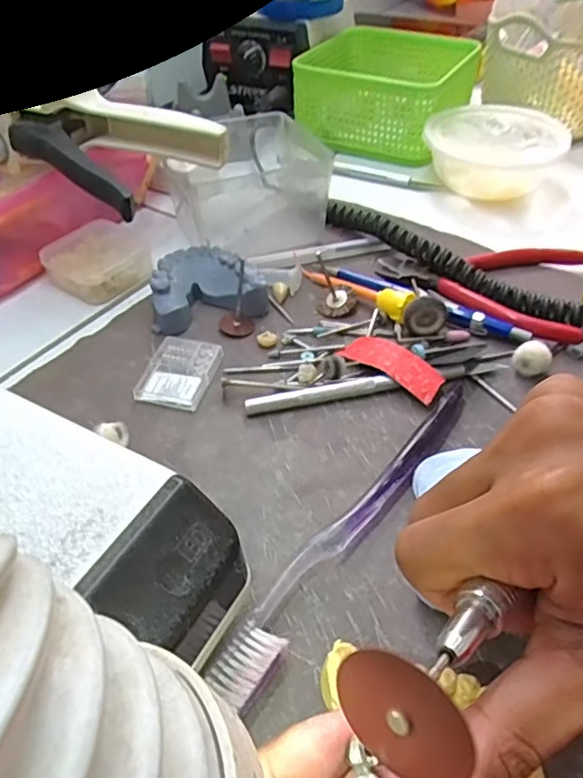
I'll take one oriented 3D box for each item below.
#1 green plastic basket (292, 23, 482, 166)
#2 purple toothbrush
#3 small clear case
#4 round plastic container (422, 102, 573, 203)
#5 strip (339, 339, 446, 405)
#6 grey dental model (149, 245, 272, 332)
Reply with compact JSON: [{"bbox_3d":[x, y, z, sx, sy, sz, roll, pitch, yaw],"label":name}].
[{"bbox_3d":[0.084,-0.265,0.533,0.128,0.063,0.133,22,50,21],"label":"green plastic basket"},{"bbox_3d":[0.026,0.053,0.252,0.023,0.012,0.174,26,51,25],"label":"purple toothbrush"},{"bbox_3d":[-0.059,-0.009,0.317,0.035,0.008,0.045,12,47,12],"label":"small clear case"},{"bbox_3d":[0.158,-0.183,0.468,0.098,0.045,0.098,-1,45,1],"label":"round plastic container"},{"bbox_3d":[0.053,-0.013,0.315,0.057,0.010,0.020,34,55,30],"label":"strip"},{"bbox_3d":[-0.051,-0.063,0.359,0.067,0.023,0.055,-13,46,-11],"label":"grey dental model"}]

